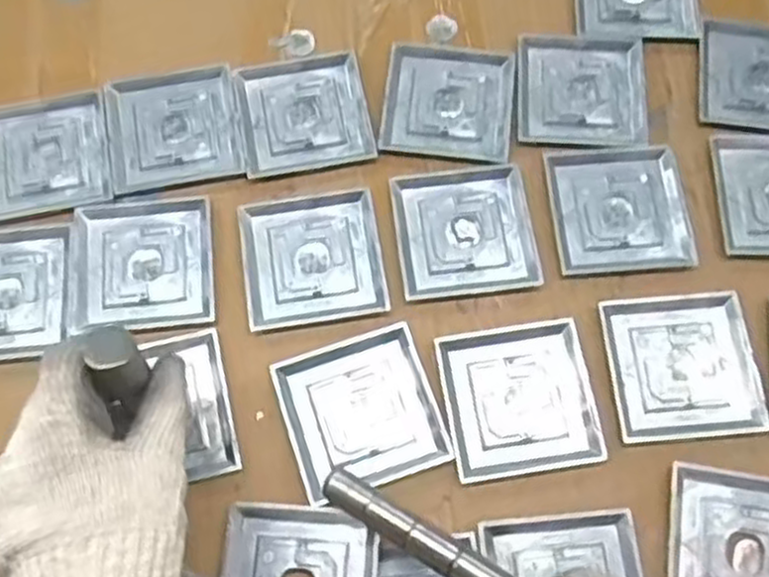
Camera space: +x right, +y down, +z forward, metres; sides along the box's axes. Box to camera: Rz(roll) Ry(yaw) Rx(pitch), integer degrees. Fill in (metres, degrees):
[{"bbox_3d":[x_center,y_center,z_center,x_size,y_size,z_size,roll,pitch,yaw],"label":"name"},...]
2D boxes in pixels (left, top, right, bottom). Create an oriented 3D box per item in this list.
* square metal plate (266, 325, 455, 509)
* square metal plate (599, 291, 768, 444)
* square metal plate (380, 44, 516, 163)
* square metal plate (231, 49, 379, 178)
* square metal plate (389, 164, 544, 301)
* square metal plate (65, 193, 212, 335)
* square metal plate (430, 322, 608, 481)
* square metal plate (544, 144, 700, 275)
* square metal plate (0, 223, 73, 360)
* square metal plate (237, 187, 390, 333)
[{"bbox_3d":[-0.015,0.075,0.480,0.089,0.007,0.089,-18,70,-7],"label":"square metal plate"},{"bbox_3d":[0.188,0.048,0.492,0.090,0.006,0.090,-4,69,-2],"label":"square metal plate"},{"bbox_3d":[0.047,-0.135,0.561,0.089,0.004,0.094,6,69,3],"label":"square metal plate"},{"bbox_3d":[-0.058,-0.126,0.557,0.091,0.007,0.089,-10,69,-4],"label":"square metal plate"},{"bbox_3d":[0.054,-0.038,0.524,0.091,0.006,0.089,-6,69,-2],"label":"square metal plate"},{"bbox_3d":[-0.161,-0.016,0.518,0.092,0.004,0.091,-7,69,-2],"label":"square metal plate"},{"bbox_3d":[0.083,0.068,0.483,0.090,0.005,0.090,-9,69,-3],"label":"square metal plate"},{"bbox_3d":[0.160,-0.056,0.532,0.090,0.005,0.092,-2,69,-1],"label":"square metal plate"},{"bbox_3d":[-0.250,0.003,0.509,0.086,0.004,0.090,-5,69,-2],"label":"square metal plate"},{"bbox_3d":[-0.048,-0.020,0.519,0.090,0.004,0.091,-8,69,-3],"label":"square metal plate"}]

